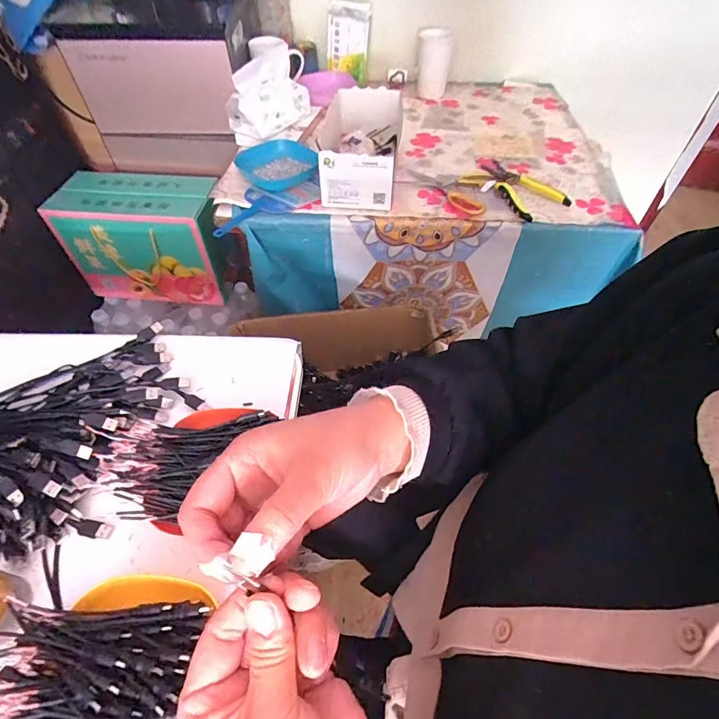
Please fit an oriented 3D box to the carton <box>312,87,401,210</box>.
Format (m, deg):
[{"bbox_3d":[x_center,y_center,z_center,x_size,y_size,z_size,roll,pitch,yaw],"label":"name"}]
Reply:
[{"bbox_3d":[-0.002,-0.391,0.742,0.143,0.109,0.240,3,53,2],"label":"carton"}]

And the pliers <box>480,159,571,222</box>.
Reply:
[{"bbox_3d":[0.277,-0.306,0.735,0.101,0.027,0.167,-28,58,-20],"label":"pliers"}]

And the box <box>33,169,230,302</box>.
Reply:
[{"bbox_3d":[-0.473,-0.275,0.963,0.323,0.235,0.173,8,53,5],"label":"box"}]

